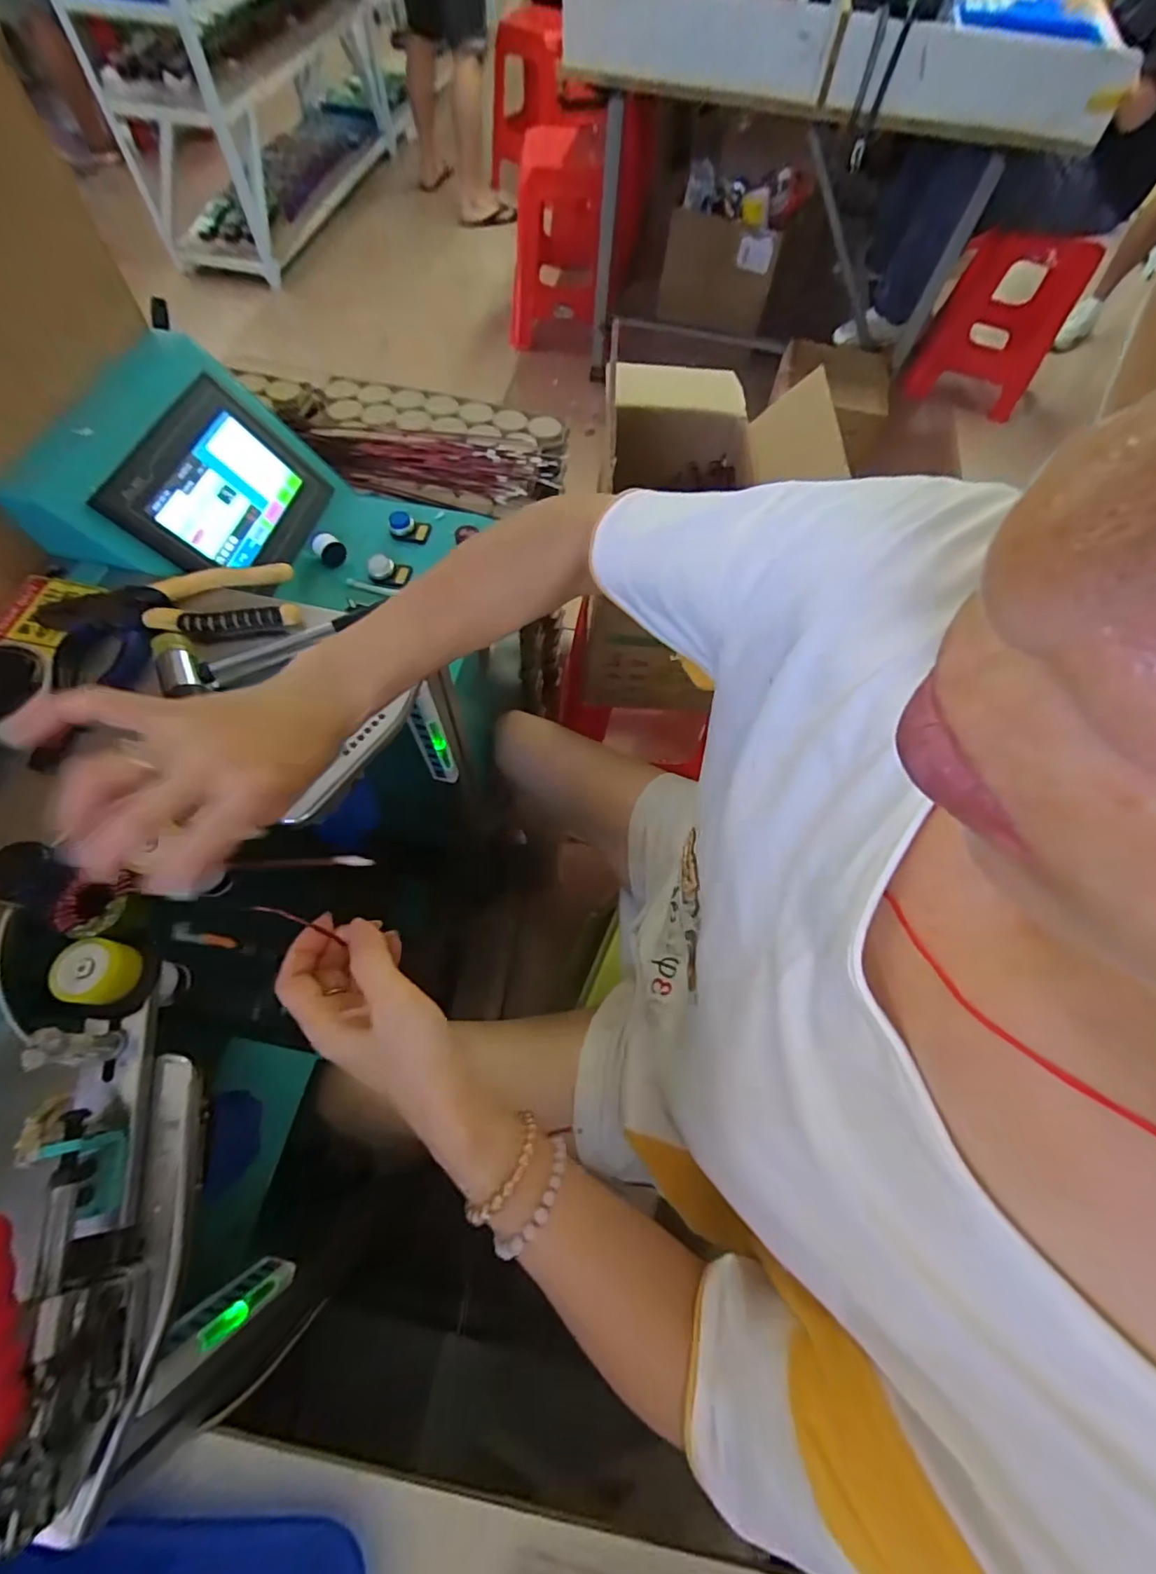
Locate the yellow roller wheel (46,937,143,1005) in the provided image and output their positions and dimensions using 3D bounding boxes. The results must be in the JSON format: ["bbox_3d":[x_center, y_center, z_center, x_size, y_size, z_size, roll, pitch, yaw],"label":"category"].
[{"bbox_3d":[-0.281,0.108,0.327,0.030,0.028,0.034,2,64,-3],"label":"yellow roller wheel"}]

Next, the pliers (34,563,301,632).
[{"bbox_3d":[-0.342,-0.158,0.474,0.198,0.015,0.062,-5,65,-6],"label":"pliers"}]

